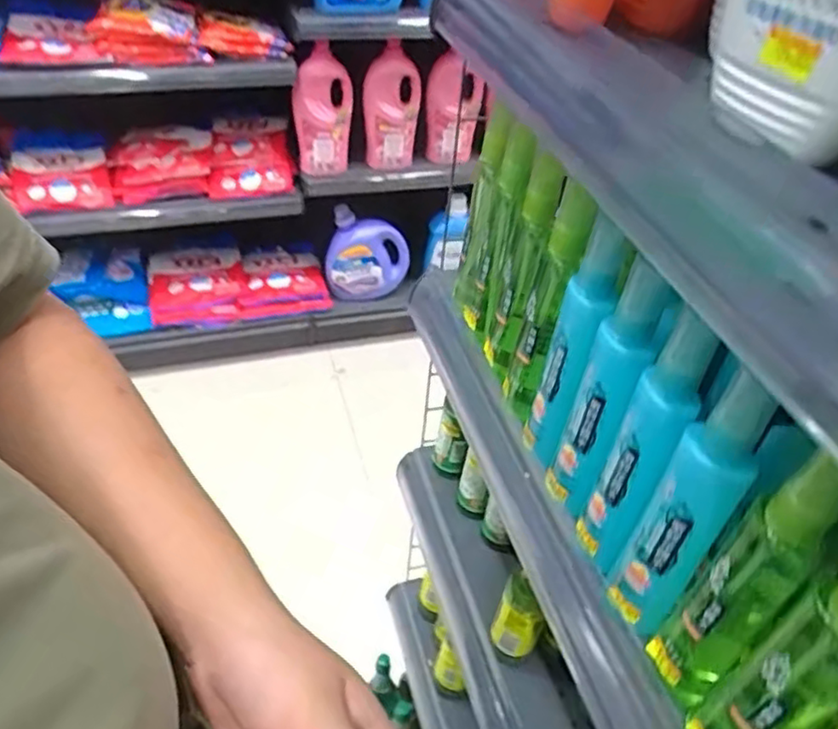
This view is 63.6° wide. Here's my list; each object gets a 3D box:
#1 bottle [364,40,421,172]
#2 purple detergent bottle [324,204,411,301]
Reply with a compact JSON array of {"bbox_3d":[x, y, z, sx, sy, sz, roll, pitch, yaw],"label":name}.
[{"bbox_3d":[-0.064,-0.589,1.586,0.122,0.301,0.073,4,42,-2],"label":"bottle"},{"bbox_3d":[-0.139,-0.306,1.861,0.227,0.245,0.082,-4,43,-12],"label":"purple detergent bottle"}]

